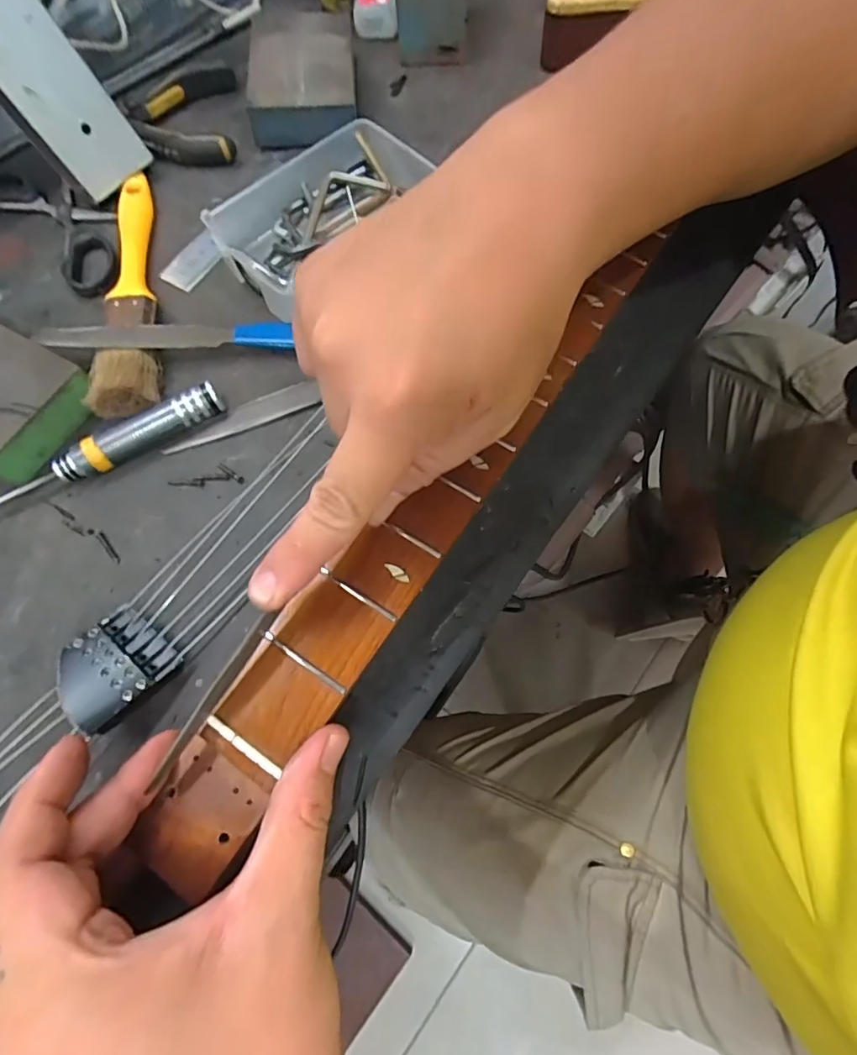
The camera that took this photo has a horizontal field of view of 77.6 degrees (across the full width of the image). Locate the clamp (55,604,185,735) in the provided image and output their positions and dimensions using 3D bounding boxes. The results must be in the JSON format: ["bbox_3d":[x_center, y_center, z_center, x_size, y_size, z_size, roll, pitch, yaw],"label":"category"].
[{"bbox_3d":[-0.139,0.062,0.236,0.042,0.013,0.043,37,51,14],"label":"clamp"}]

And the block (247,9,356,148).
[{"bbox_3d":[-0.084,-0.316,0.370,0.067,0.033,0.115,-2,69,0],"label":"block"}]

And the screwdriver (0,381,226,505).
[{"bbox_3d":[-0.166,-0.040,0.278,0.124,0.019,0.014,-29,71,-10],"label":"screwdriver"}]

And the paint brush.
[{"bbox_3d":[-0.176,-0.148,0.318,0.033,0.020,0.181,-8,69,-2],"label":"paint brush"}]

